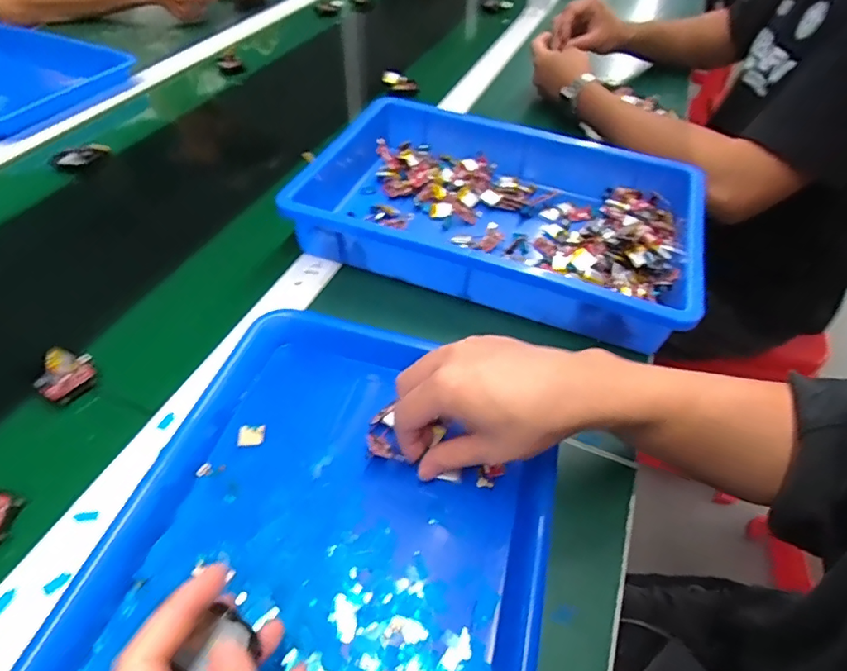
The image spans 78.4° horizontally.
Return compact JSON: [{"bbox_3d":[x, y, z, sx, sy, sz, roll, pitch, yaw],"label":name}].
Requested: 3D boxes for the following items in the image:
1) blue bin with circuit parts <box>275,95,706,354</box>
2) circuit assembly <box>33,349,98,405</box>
[{"bbox_3d":[0.065,-0.133,0.536,0.398,0.063,0.239,18,50,11],"label":"blue bin with circuit parts"},{"bbox_3d":[-0.276,0.029,0.400,0.042,0.016,0.040,37,56,25],"label":"circuit assembly"}]

